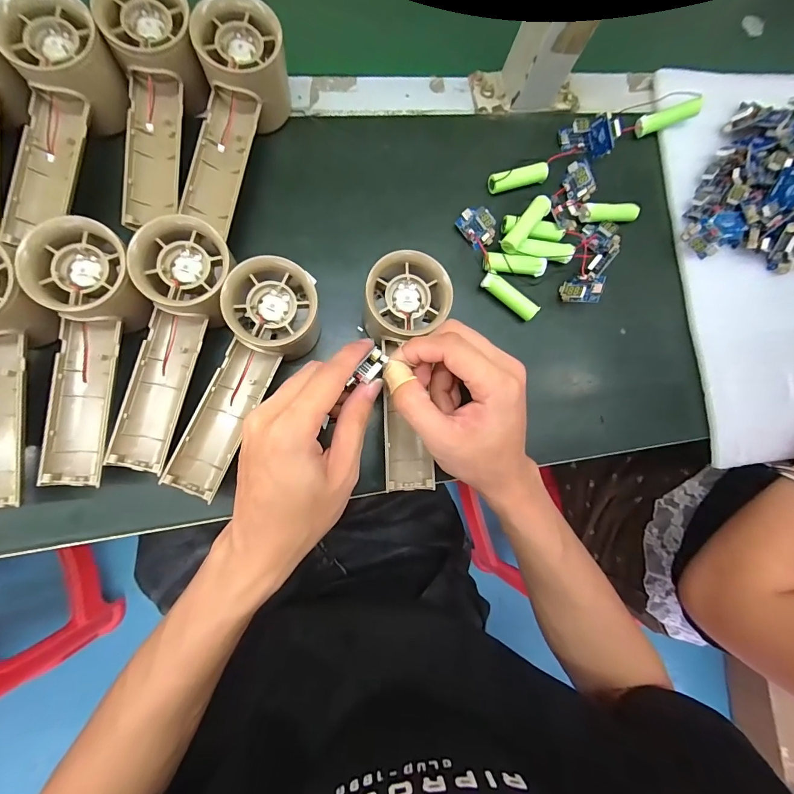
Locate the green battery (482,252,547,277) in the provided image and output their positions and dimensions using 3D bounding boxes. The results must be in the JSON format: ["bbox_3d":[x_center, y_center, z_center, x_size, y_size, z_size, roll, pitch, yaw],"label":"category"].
[{"bbox_3d":[0.096,-0.107,0.308,0.051,0.015,0.015,0,85,-8],"label":"green battery"}]

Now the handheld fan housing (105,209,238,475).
[{"bbox_3d":[-0.140,-0.030,0.234,0.055,0.031,0.156,8,84,-7],"label":"handheld fan housing"}]

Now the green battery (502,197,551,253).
[{"bbox_3d":[0.102,-0.137,0.301,0.015,0.011,0.053,39,81,-3],"label":"green battery"}]

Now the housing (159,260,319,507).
[{"bbox_3d":[-0.106,-0.012,0.252,0.052,0.060,0.153,30,82,-4],"label":"housing"}]

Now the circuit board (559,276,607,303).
[{"bbox_3d":[0.149,-0.089,0.306,0.010,0.034,0.022,14,93,-42],"label":"circuit board"}]

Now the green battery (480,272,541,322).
[{"bbox_3d":[0.090,-0.081,0.307,0.050,0.015,0.013,34,81,-3],"label":"green battery"}]

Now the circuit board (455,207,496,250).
[{"bbox_3d":[0.066,-0.138,0.305,0.026,0.009,0.032,-39,101,19],"label":"circuit board"}]

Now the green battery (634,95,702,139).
[{"bbox_3d":[0.241,-0.249,0.336,0.052,0.012,0.015,-18,87,7],"label":"green battery"}]

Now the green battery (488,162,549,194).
[{"bbox_3d":[0.102,-0.182,0.318,0.050,0.017,0.014,-15,87,-9],"label":"green battery"}]

